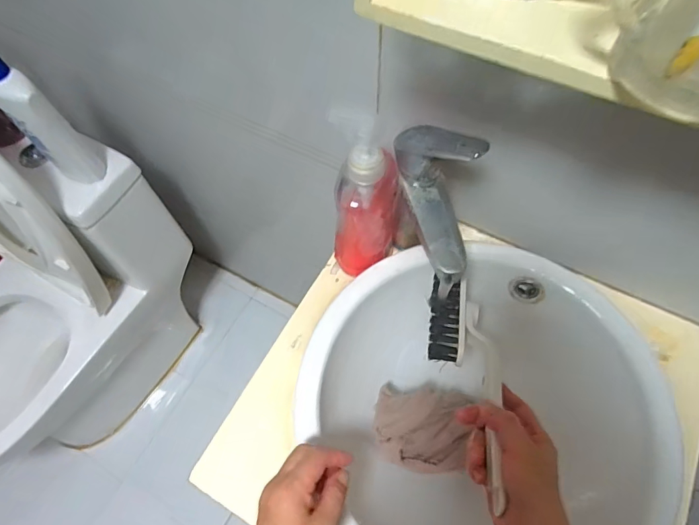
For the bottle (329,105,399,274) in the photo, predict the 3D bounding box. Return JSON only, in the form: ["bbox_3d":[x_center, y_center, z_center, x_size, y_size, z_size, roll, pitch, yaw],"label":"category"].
[{"bbox_3d":[0.017,-0.060,0.481,0.073,0.196,0.074,7,64,5],"label":"bottle"}]

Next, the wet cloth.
[{"bbox_3d":[0.082,0.182,0.497,0.103,0.033,0.091,7,64,5],"label":"wet cloth"}]

